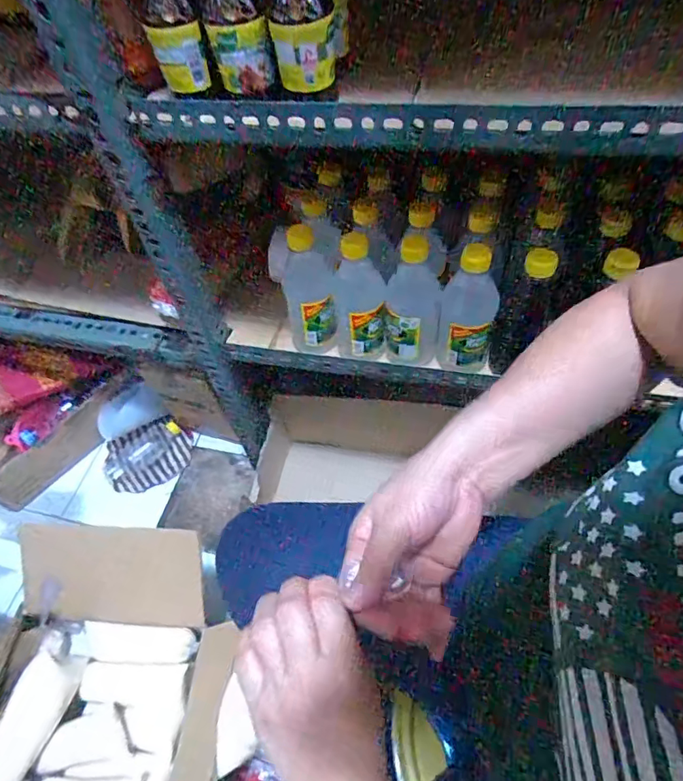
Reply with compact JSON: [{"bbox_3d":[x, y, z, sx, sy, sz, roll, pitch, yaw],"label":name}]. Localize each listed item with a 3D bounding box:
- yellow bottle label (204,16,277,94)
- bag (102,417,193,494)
[{"bbox_3d":[-0.076,-0.252,0.382,0.048,0.049,0.011,5,55,9],"label":"yellow bottle label"},{"bbox_3d":[-0.399,0.136,1.041,0.172,0.032,0.128,-25,80,-20],"label":"bag"}]

